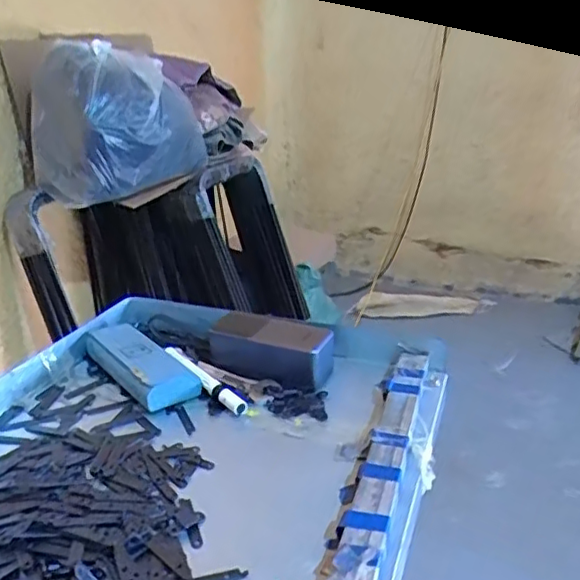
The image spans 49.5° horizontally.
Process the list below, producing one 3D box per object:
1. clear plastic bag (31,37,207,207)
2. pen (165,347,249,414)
[{"bbox_3d":[-0.394,-0.394,1.460,0.293,0.302,0.320,8,24,19],"label":"clear plastic bag"},{"bbox_3d":[-0.090,0.092,0.654,0.020,0.019,0.137,-21,30,-41],"label":"pen"}]

